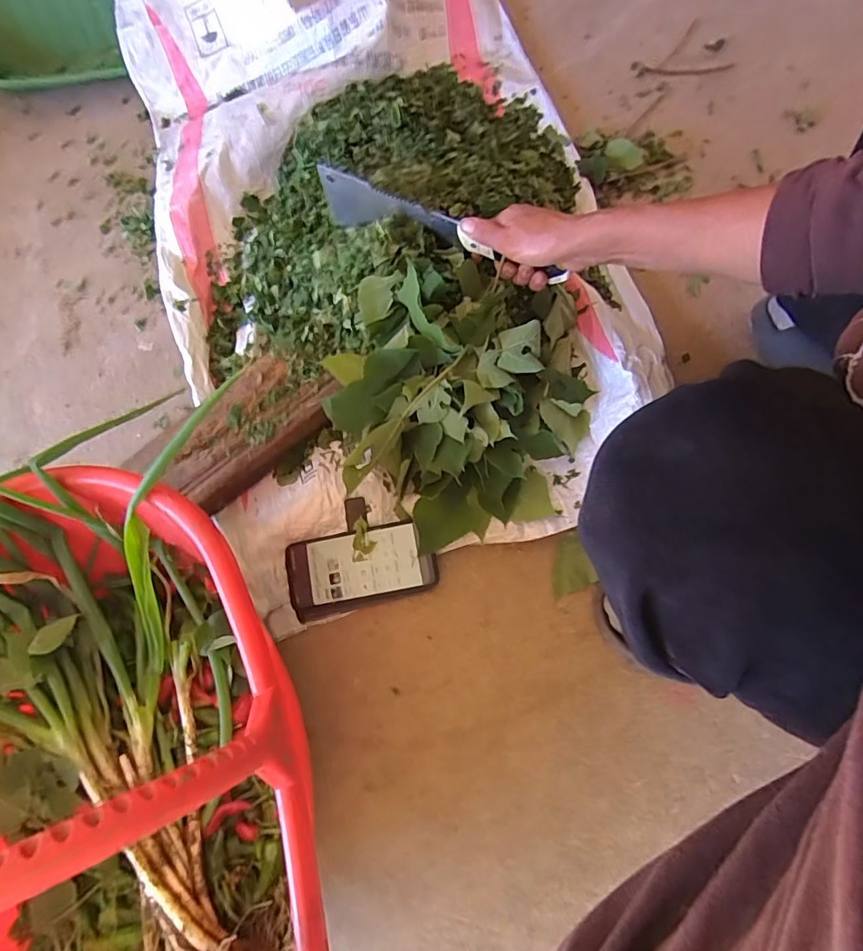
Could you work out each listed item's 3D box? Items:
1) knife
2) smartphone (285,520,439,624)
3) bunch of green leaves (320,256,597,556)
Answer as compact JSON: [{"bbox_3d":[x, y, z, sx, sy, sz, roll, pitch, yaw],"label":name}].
[{"bbox_3d":[0.004,-0.271,0.563,0.305,0.085,0.018,26,74,12],"label":"knife"},{"bbox_3d":[-0.081,0.103,0.568,0.162,0.011,0.085,-16,77,3],"label":"smartphone"},{"bbox_3d":[0.043,-0.090,0.561,0.292,0.147,0.283,-16,75,-1],"label":"bunch of green leaves"}]

